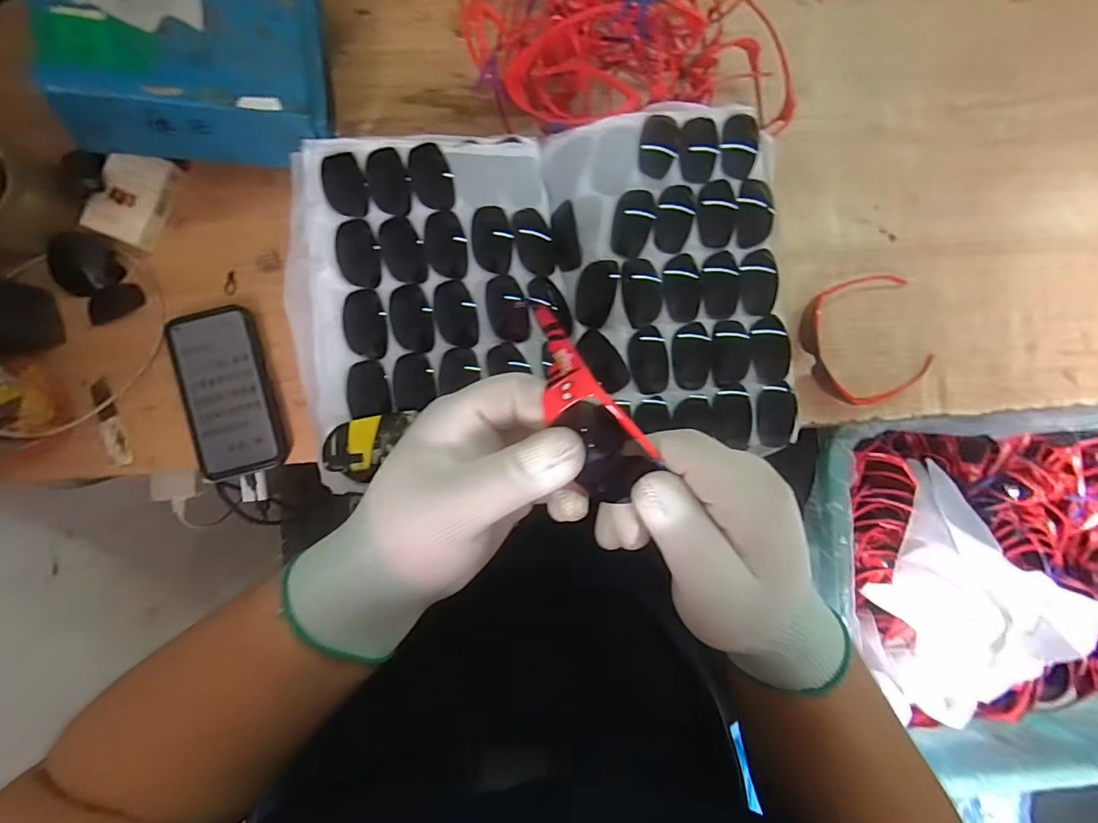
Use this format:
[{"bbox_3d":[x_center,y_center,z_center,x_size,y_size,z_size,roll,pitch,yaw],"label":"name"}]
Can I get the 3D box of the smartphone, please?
[{"bbox_3d":[-0.318,-0.019,0.472,0.083,0.015,0.164,-14,88,-4],"label":"smartphone"}]

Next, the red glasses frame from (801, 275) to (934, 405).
[{"bbox_3d":[0.341,-0.077,0.505,0.133,0.025,0.131,-19,88,-4],"label":"red glasses frame"}]

